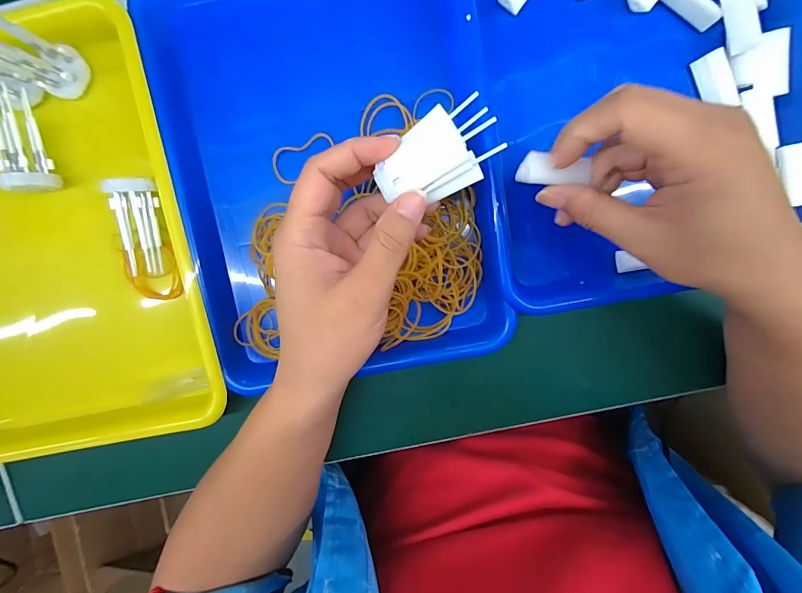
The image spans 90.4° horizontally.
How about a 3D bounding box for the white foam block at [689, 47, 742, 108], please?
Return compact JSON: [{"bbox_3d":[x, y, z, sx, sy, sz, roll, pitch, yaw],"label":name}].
[{"bbox_3d":[0.242,-0.164,0.304,0.017,0.016,0.043,-27,95,5],"label":"white foam block"}]

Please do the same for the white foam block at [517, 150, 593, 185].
[{"bbox_3d":[0.096,-0.079,0.248,0.046,0.010,0.018,-3,97,-15],"label":"white foam block"}]

